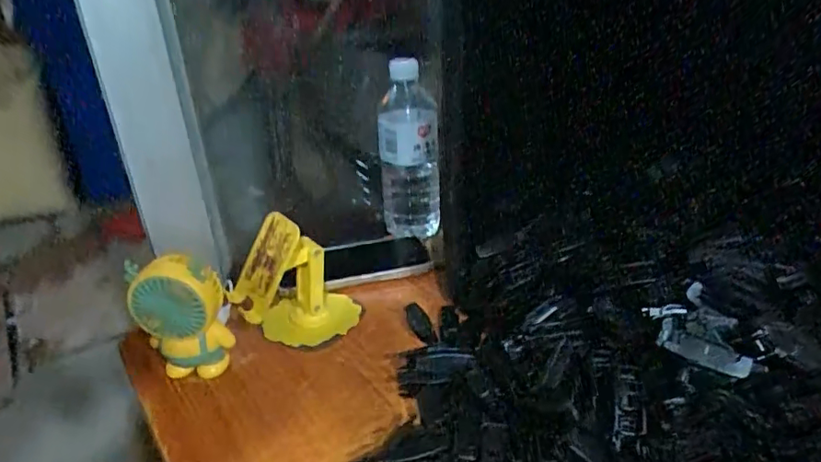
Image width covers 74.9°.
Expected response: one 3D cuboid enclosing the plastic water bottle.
[{"bbox_3d":[-0.003,-0.097,0.641,0.069,0.197,0.068,-5,27,-3],"label":"plastic water bottle"}]

